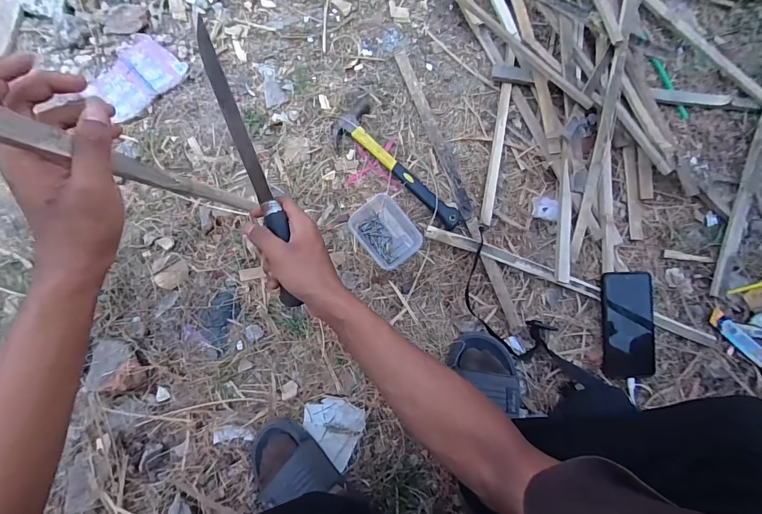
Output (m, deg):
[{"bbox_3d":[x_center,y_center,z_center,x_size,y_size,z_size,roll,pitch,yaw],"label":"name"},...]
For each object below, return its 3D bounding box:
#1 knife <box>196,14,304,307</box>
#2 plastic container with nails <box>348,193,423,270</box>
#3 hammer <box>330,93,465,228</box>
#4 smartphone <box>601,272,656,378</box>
[{"bbox_3d":[-0.134,-0.087,0.403,0.030,0.022,0.292,-19,99,-6],"label":"knife"},{"bbox_3d":[0.008,-0.043,0.629,0.090,0.038,0.110,-37,91,-6],"label":"plastic container with nails"},{"bbox_3d":[0.023,-0.142,0.643,0.090,0.045,0.265,-38,91,-6],"label":"hammer"},{"bbox_3d":[0.416,0.114,0.648,0.084,0.011,0.175,-1,93,5],"label":"smartphone"}]

